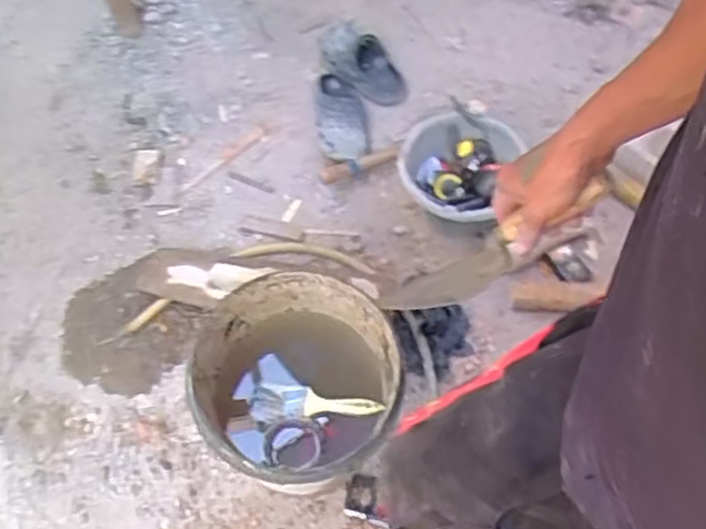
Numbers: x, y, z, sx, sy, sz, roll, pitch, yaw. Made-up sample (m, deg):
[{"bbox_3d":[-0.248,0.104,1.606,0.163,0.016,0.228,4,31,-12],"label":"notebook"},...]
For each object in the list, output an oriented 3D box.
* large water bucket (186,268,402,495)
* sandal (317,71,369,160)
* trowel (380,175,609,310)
[{"bbox_3d":[-0.087,0.232,1.224,0.293,0.386,0.310,-1,62,2],"label":"large water bucket"},{"bbox_3d":[-0.025,-0.338,1.678,0.112,0.051,0.244,-5,62,0],"label":"sandal"},{"bbox_3d":[0.137,-0.002,0.745,0.044,0.292,0.055,24,54,-30],"label":"trowel"}]

